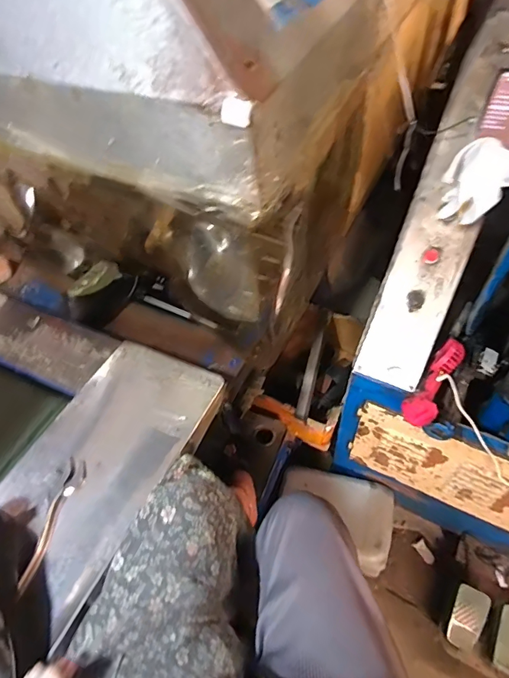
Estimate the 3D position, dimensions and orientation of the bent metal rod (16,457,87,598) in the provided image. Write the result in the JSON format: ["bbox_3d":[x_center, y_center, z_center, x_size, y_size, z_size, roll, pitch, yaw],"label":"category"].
[{"bbox_3d":[-0.291,0.264,0.634,0.023,0.019,0.181,8,53,10],"label":"bent metal rod"}]

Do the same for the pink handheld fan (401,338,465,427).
[{"bbox_3d":[0.364,0.085,0.878,0.062,0.059,0.201,30,59,24],"label":"pink handheld fan"}]

